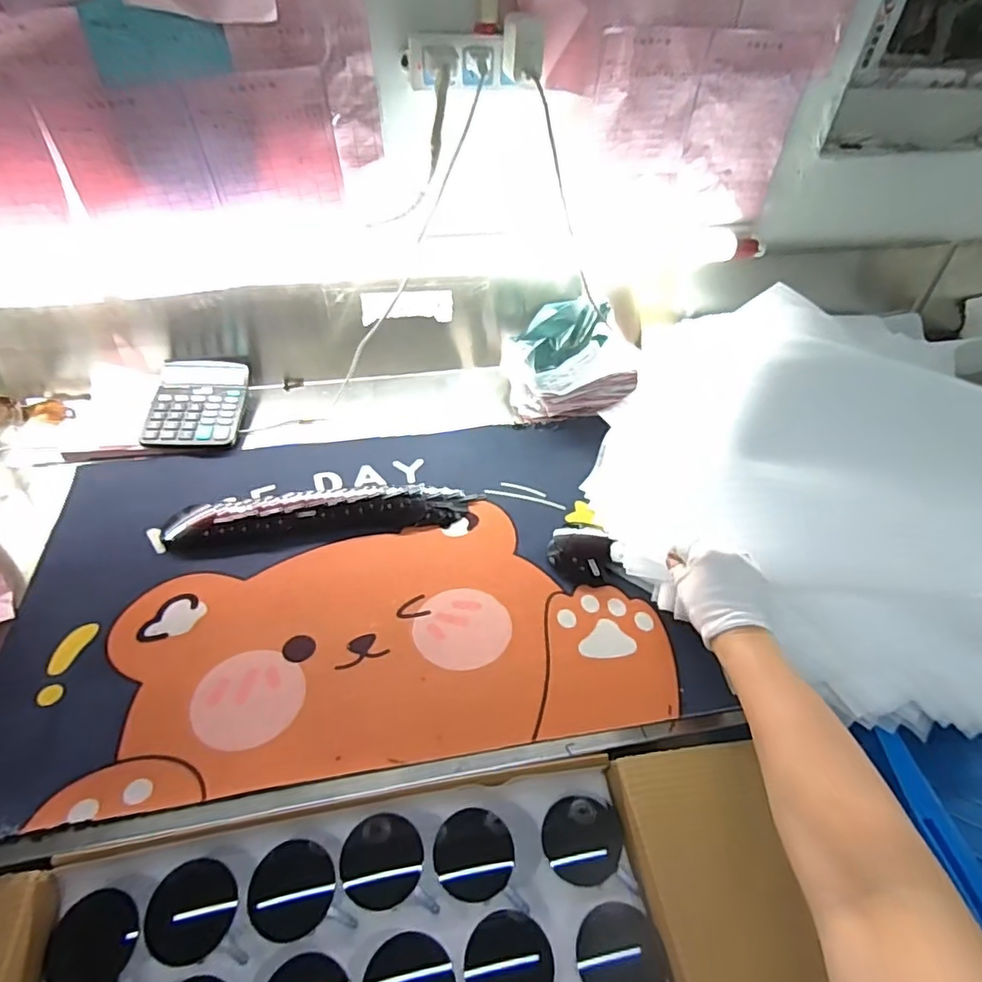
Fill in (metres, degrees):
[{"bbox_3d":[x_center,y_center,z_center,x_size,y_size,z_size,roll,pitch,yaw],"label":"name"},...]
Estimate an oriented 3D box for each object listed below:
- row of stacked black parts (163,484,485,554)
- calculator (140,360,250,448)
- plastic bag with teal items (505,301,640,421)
[{"bbox_3d":[-0.197,0.027,0.684,0.351,0.024,0.078,-6,47,-9],"label":"row of stacked black parts"},{"bbox_3d":[-0.405,-0.118,0.805,0.116,0.054,0.147,-2,46,-5],"label":"calculator"},{"bbox_3d":[0.113,-0.186,0.826,0.191,0.132,0.127,7,46,4],"label":"plastic bag with teal items"}]

